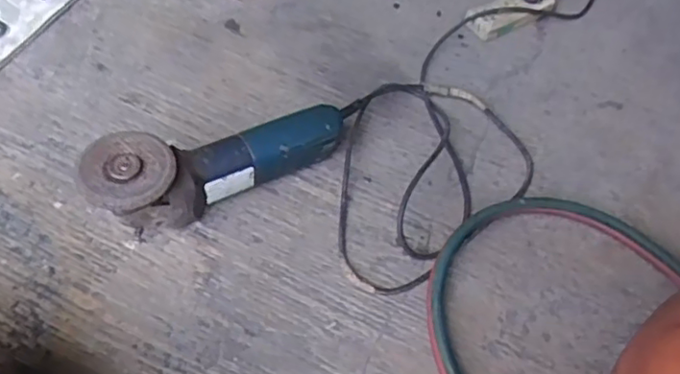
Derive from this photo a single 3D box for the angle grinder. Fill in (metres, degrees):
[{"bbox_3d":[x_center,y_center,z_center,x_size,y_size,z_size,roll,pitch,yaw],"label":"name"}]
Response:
[{"bbox_3d":[-0.130,-0.020,0.673,0.270,0.090,0.081,-16,57,-31],"label":"angle grinder"}]

